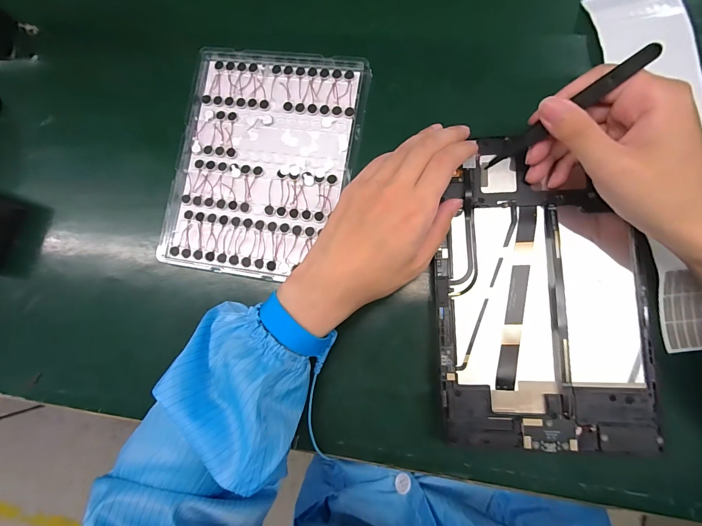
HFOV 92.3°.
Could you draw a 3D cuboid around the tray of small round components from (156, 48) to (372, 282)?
[{"bbox_3d":[-0.081,-0.096,0.316,0.166,0.008,0.213,9,86,7],"label":"tray of small round components"}]

